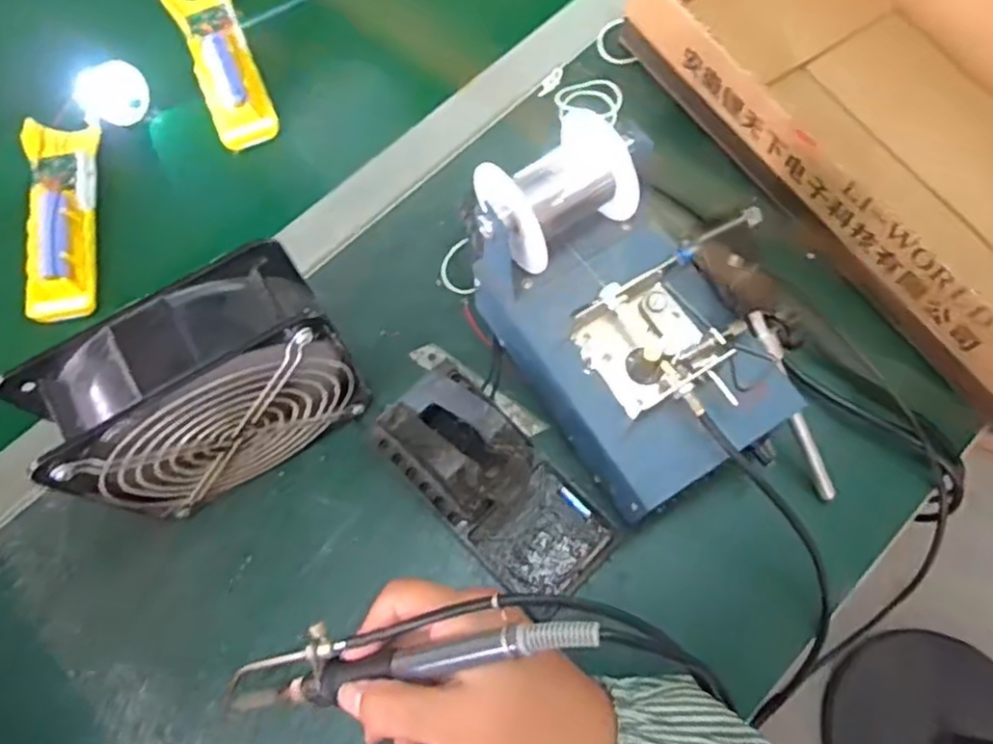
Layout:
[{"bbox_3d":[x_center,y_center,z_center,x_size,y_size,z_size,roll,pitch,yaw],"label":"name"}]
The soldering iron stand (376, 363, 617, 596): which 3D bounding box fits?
[{"bbox_3d":[-0.003,0.060,0.418,0.070,0.068,0.149,-42,74,-13],"label":"soldering iron stand"}]

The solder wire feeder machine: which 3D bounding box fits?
[{"bbox_3d":[0.079,-0.034,0.421,0.137,0.122,0.199,-33,72,-11],"label":"solder wire feeder machine"}]

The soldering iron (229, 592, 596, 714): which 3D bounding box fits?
[{"bbox_3d":[-0.052,0.126,0.319,0.205,0.017,0.032,-19,68,24],"label":"soldering iron"}]

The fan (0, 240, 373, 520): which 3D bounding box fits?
[{"bbox_3d":[-0.153,0.015,0.392,0.147,0.147,0.059,-30,72,-10],"label":"fan"}]

